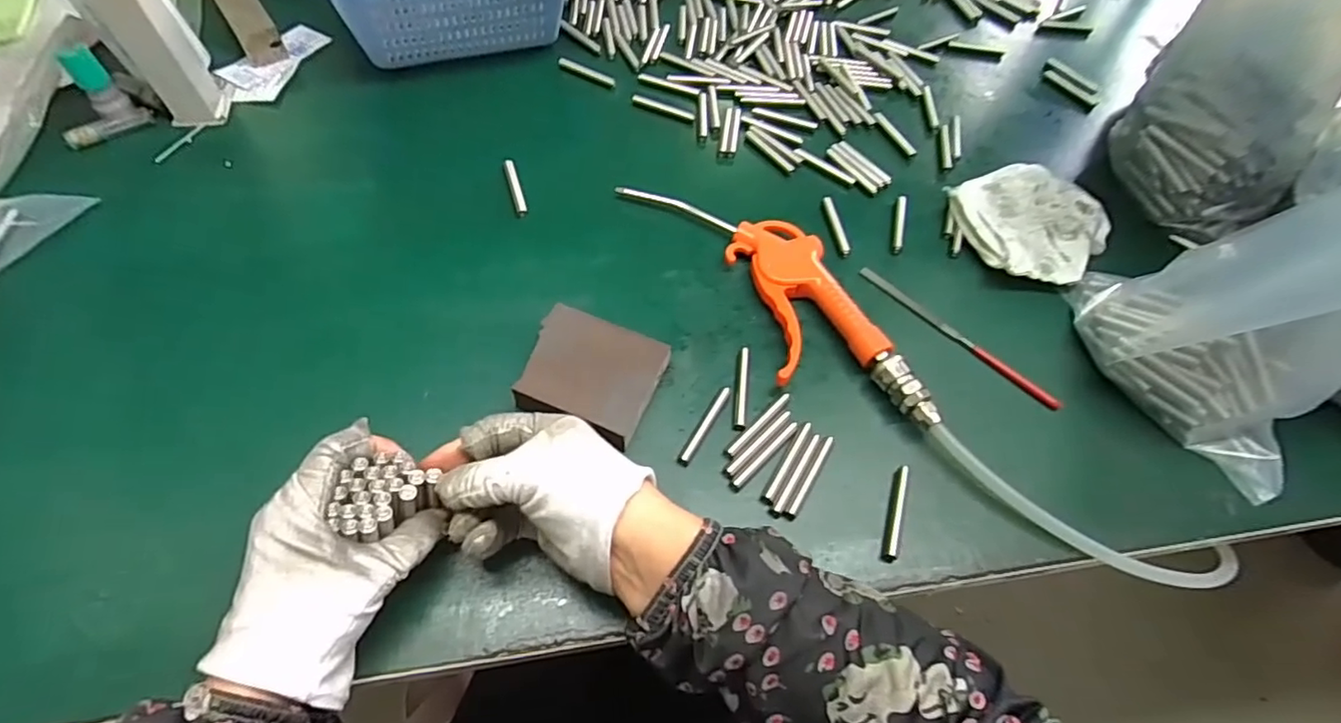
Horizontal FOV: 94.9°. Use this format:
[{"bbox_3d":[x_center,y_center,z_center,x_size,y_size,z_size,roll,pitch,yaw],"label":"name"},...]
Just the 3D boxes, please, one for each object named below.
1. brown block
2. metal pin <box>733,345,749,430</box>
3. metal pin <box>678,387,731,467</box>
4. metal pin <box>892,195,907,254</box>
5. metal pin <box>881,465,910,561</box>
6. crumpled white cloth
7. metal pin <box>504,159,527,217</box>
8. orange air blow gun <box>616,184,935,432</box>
[{"bbox_3d":[-0.049,0.009,0.385,0.079,0.025,0.068,21,59,9],"label":"brown block"},{"bbox_3d":[0.046,0.017,0.396,0.007,0.006,0.060,8,58,1],"label":"metal pin"},{"bbox_3d":[0.022,0.040,0.384,0.008,0.007,0.058,28,61,13],"label":"metal pin"},{"bbox_3d":[0.180,-0.109,0.484,0.008,0.006,0.057,15,58,6],"label":"metal pin"},{"bbox_3d":[0.133,0.088,0.362,0.007,0.006,0.060,18,59,8],"label":"metal pin"},{"bbox_3d":[0.280,-0.108,0.479,0.104,0.026,0.106,-11,60,-11],"label":"crumpled white cloth"},{"bbox_3d":[-0.121,-0.137,0.482,0.009,0.006,0.059,-13,60,-12],"label":"metal pin"},{"bbox_3d":[0.077,-0.055,0.434,0.094,0.022,0.266,-30,64,-20],"label":"orange air blow gun"}]

